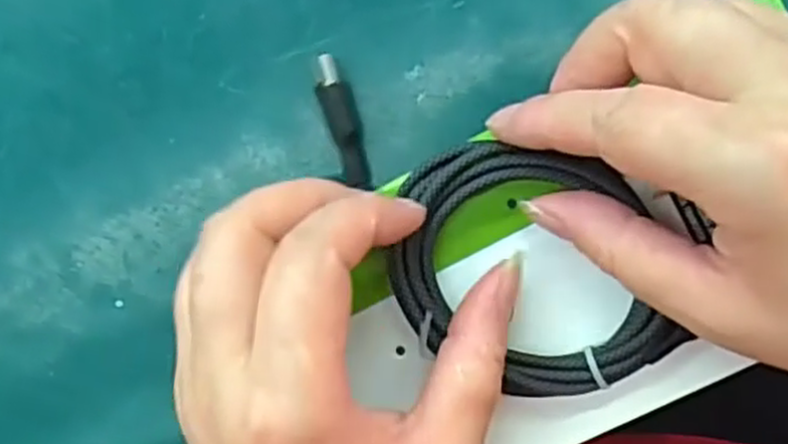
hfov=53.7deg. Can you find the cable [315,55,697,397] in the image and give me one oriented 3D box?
[{"bbox_3d":[0.026,0.007,0.238,0.127,0.022,0.070,23,99,4],"label":"cable"}]

